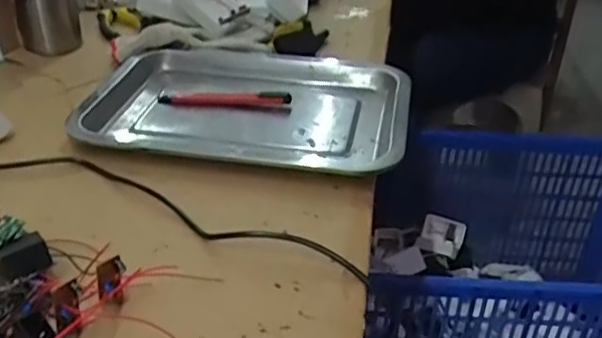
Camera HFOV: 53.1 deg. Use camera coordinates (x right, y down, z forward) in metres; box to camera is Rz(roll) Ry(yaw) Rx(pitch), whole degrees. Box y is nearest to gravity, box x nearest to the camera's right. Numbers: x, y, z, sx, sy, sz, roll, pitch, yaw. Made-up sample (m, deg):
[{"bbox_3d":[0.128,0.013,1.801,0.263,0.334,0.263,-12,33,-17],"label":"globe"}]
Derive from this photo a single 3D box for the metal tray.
[{"bbox_3d":[-0.053,-0.066,0.591,0.307,0.023,0.210,5,35,9],"label":"metal tray"}]

